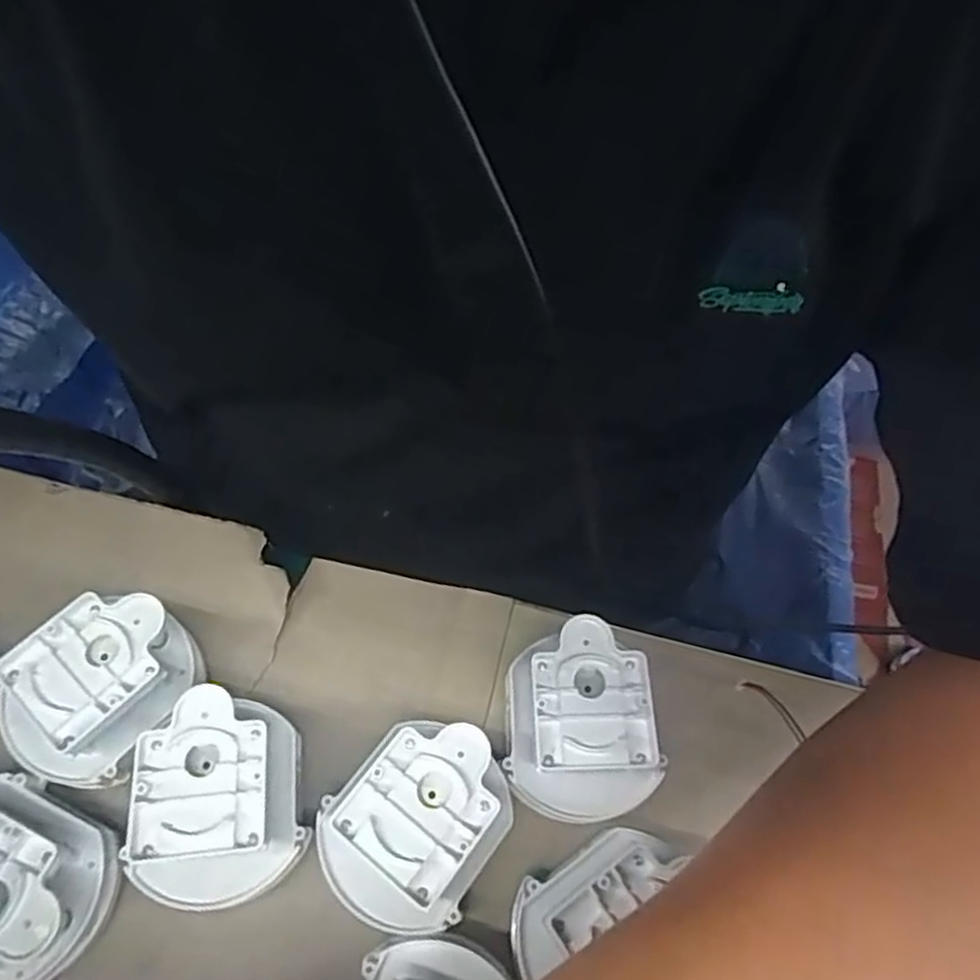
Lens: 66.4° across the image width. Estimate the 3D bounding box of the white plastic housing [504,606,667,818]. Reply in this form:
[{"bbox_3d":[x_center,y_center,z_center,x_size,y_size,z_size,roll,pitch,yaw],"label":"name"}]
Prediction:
[{"bbox_3d":[0.033,0.093,0.298,0.054,0.051,0.069,-8,64,-7],"label":"white plastic housing"}]

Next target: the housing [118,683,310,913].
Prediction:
[{"bbox_3d":[-0.098,0.115,0.278,0.054,0.051,0.069,-9,65,-8],"label":"housing"}]

